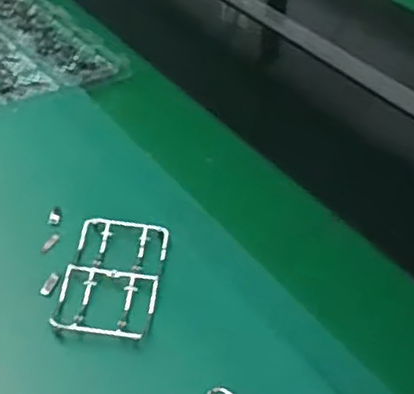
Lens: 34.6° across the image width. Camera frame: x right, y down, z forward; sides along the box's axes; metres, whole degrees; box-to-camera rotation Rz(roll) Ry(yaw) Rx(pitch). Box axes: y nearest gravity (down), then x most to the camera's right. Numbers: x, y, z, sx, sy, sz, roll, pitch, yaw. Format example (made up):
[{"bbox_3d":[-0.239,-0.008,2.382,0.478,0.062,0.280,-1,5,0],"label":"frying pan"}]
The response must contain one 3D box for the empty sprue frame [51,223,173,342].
[{"bbox_3d":[-0.091,0.075,0.648,0.090,0.013,0.151,8,40,2],"label":"empty sprue frame"}]

